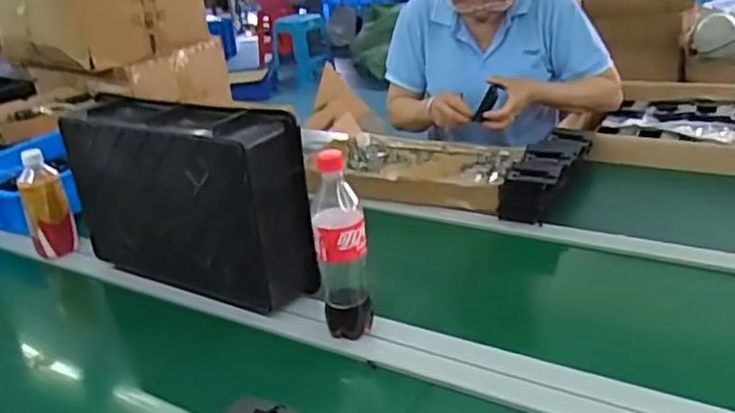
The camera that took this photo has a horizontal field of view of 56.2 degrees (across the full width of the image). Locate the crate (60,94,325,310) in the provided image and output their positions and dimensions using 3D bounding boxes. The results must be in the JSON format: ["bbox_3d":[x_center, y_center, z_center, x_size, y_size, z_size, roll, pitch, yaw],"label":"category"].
[{"bbox_3d":[-0.272,-0.012,1.031,0.409,0.257,0.102,11,30,33],"label":"crate"}]

